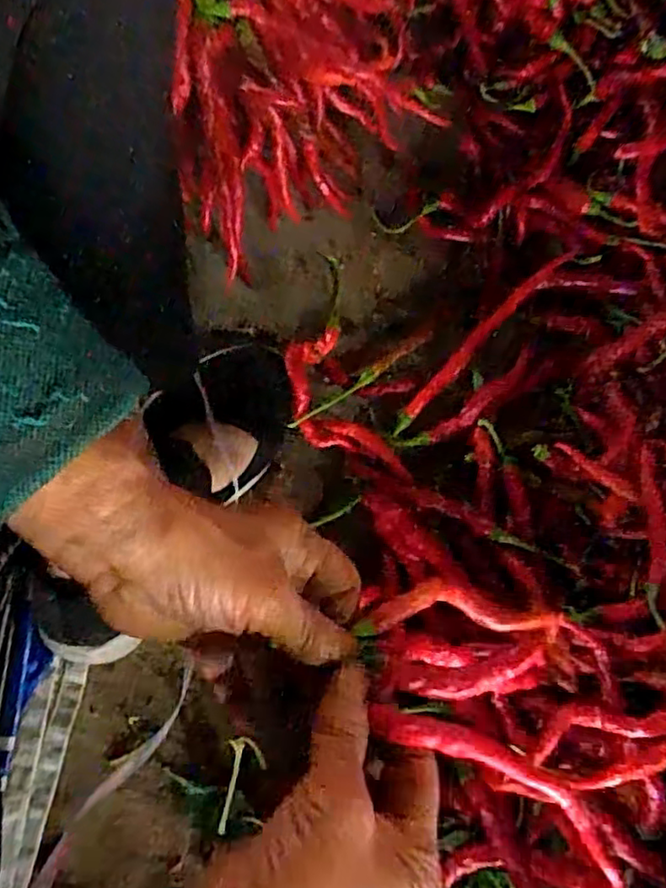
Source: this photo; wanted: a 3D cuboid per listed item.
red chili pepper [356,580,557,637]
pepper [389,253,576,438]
[{"bbox_3d":[0.061,0.079,0.309,0.099,0.009,0.025,9,74,-18],"label":"red chili pepper"},{"bbox_3d":[0.102,-0.074,0.464,0.015,0.029,0.177,43,78,10],"label":"pepper"}]

